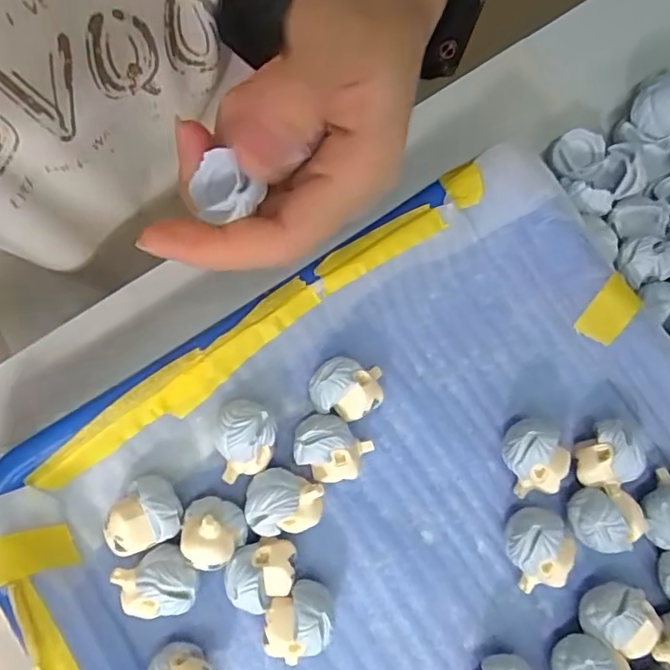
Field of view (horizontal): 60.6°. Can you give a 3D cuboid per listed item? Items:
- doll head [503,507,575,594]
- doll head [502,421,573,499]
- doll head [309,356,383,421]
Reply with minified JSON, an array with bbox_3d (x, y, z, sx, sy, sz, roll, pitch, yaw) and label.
[{"bbox_3d":[0.076,0.080,0.213,0.022,0.024,0.027,-23,80,-6],"label":"doll head"},{"bbox_3d":[0.077,0.047,0.220,0.021,0.025,0.028,-1,78,-2],"label":"doll head"},{"bbox_3d":[0.005,0.021,0.223,0.026,0.022,0.021,17,78,2],"label":"doll head"}]

